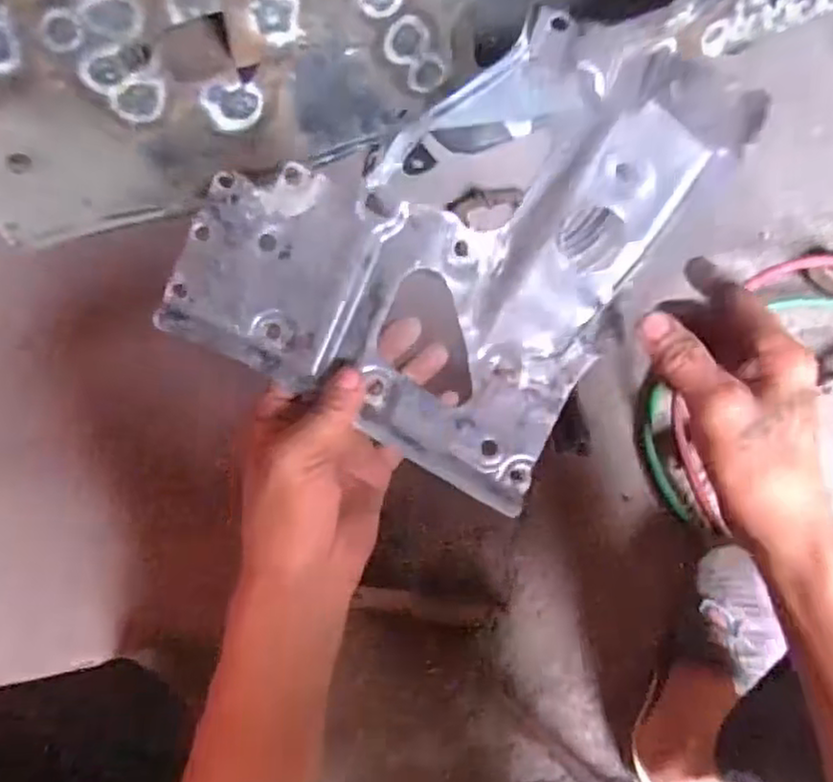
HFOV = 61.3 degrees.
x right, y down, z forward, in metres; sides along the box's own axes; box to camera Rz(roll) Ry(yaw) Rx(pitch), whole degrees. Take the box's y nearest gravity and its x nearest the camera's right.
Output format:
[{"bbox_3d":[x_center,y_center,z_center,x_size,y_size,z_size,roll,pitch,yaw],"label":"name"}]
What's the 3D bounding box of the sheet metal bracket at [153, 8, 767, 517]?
[{"bbox_3d":[0.016,-0.095,0.387,0.232,0.033,0.249,28,102,-7],"label":"sheet metal bracket"}]

